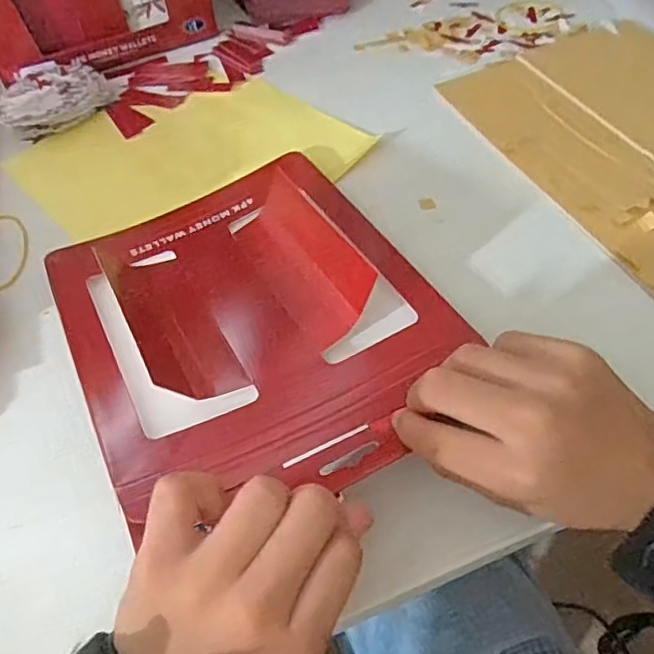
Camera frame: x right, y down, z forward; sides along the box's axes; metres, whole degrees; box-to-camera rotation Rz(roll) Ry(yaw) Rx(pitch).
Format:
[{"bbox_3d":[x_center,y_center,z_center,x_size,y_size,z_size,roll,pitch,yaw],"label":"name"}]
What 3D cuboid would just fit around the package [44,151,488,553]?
[{"bbox_3d":[-0.044,-0.012,0.336,0.194,0.012,0.243,-25,50,-15],"label":"package"}]

